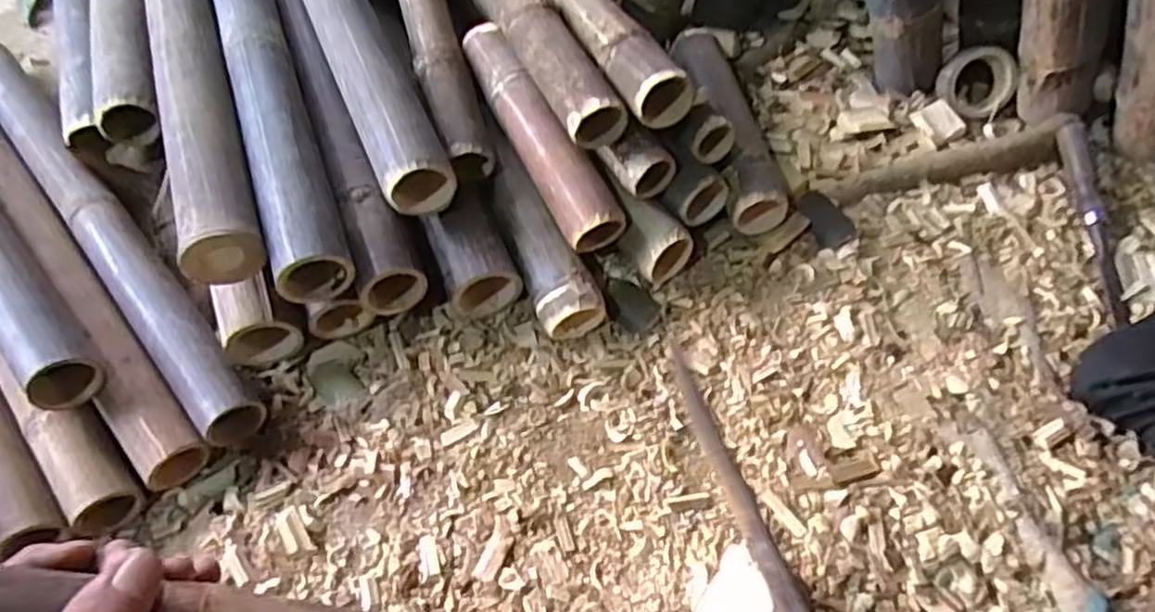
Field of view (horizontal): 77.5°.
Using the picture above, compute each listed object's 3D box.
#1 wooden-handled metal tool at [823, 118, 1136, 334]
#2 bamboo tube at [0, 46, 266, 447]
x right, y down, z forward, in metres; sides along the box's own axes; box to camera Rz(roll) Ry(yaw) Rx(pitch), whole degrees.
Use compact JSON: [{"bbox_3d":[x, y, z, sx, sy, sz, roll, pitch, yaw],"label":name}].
[{"bbox_3d":[0.429,-0.126,0.721,0.287,0.043,0.203,30,66,19],"label":"wooden-handled metal tool"},{"bbox_3d":[-0.507,-0.101,0.756,0.054,0.058,0.657,-38,65,-17],"label":"bamboo tube"}]

